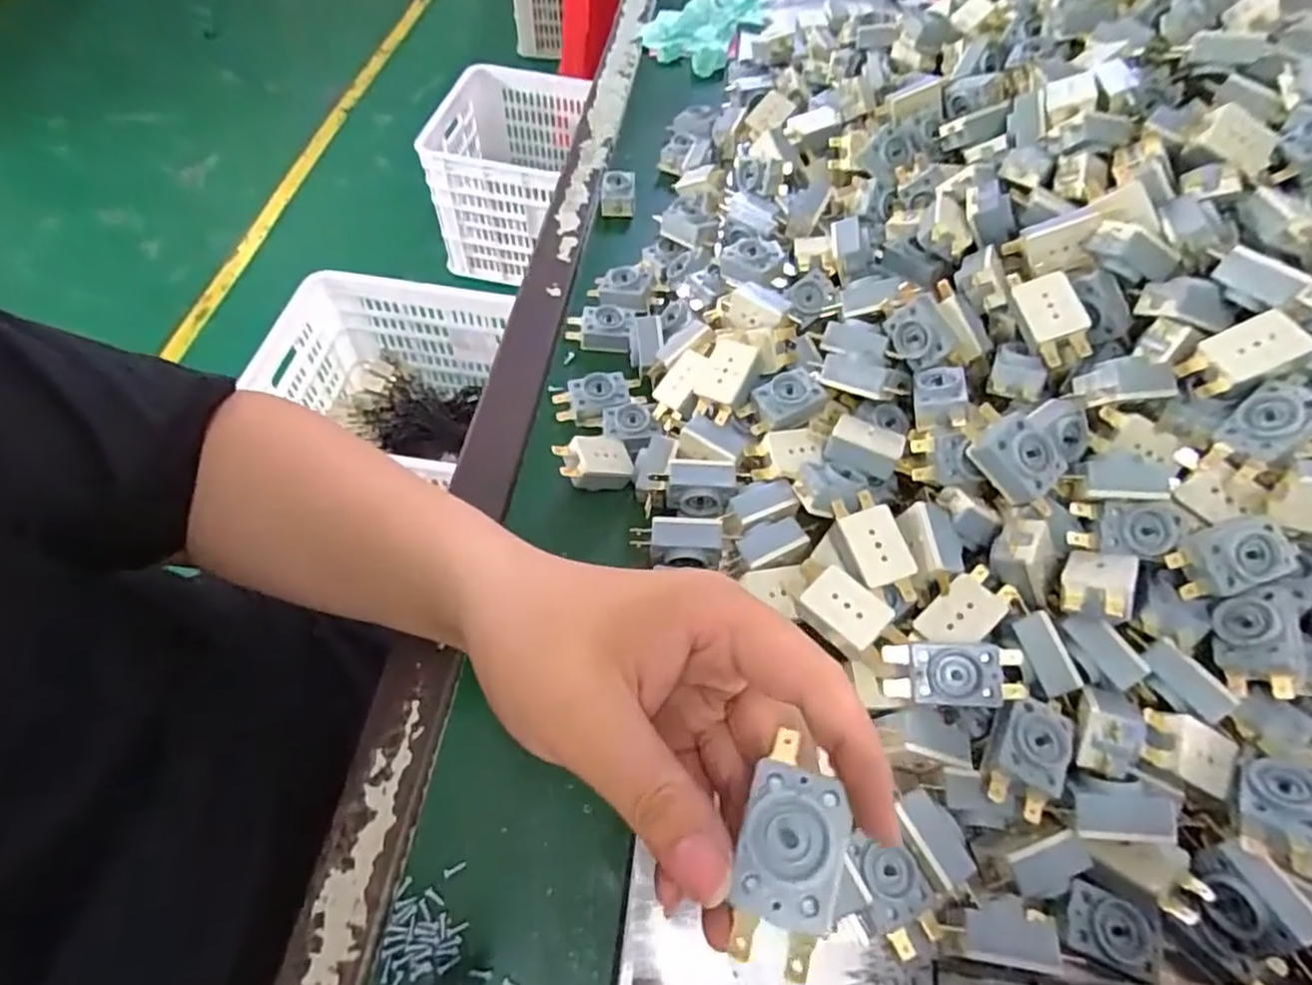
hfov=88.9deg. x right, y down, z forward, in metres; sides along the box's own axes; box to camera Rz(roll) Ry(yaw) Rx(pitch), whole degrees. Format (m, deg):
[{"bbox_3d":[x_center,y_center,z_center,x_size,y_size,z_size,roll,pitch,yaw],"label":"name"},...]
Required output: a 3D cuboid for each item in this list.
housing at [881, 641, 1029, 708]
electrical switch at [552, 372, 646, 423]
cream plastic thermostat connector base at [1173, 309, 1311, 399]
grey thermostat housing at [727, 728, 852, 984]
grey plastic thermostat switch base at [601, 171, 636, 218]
[{"bbox_3d":[0.130,0.080,0.297,0.053,0.012,0.026,-2,88,13],"label":"housing"},{"bbox_3d":[-0.038,-0.062,0.442,0.057,0.022,0.027,-8,58,-8],"label":"electrical switch"},{"bbox_3d":[0.279,-0.065,0.321,0.046,0.017,0.025,-28,75,19],"label":"cream plastic thermostat connector base"},{"bbox_3d":[0.034,0.092,0.173,0.025,0.014,0.051,16,58,8],"label":"grey thermostat housing"},{"bbox_3d":[-0.031,-0.250,0.558,0.027,0.023,0.030,3,57,0],"label":"grey plastic thermostat switch base"}]

